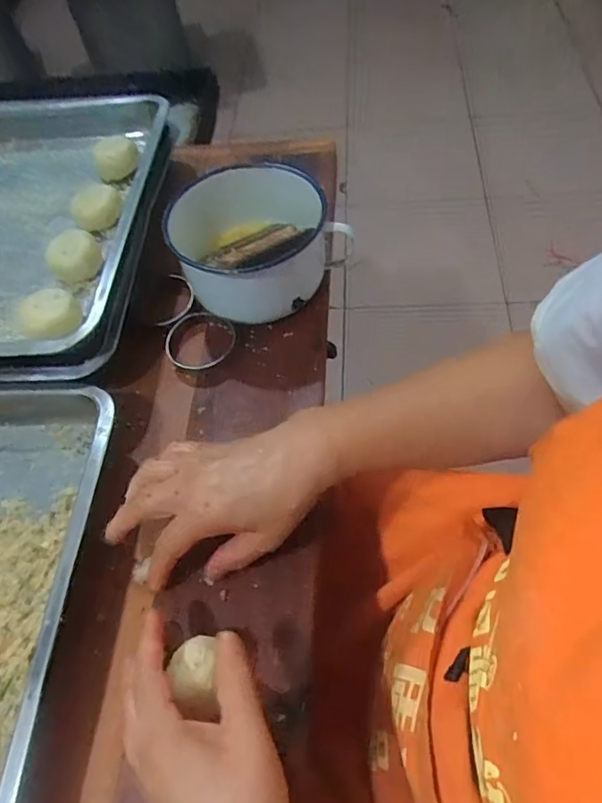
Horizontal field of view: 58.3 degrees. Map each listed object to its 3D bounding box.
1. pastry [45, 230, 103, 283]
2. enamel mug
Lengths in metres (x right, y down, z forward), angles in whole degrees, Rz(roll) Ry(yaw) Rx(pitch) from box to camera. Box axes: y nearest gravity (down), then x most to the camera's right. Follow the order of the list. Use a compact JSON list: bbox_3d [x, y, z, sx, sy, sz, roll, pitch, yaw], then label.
[{"bbox_3d":[-0.225,-0.143,0.539,0.051,0.035,0.051,-1,58,2],"label":"pastry"},{"bbox_3d":[-0.048,-0.163,0.543,0.158,0.083,0.162,-21,58,-6],"label":"enamel mug"}]

